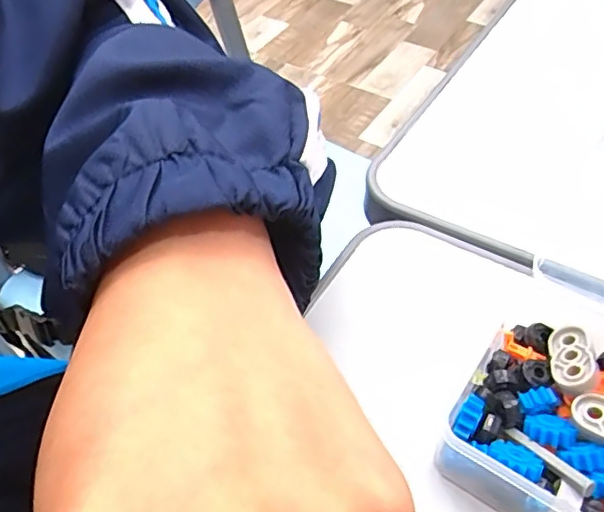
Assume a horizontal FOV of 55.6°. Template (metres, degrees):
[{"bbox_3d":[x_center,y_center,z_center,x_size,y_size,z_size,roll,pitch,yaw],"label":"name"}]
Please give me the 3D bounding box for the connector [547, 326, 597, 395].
[{"bbox_3d":[0.084,0.032,0.177,0.013,0.005,0.024,-19,36,27],"label":"connector"}]

